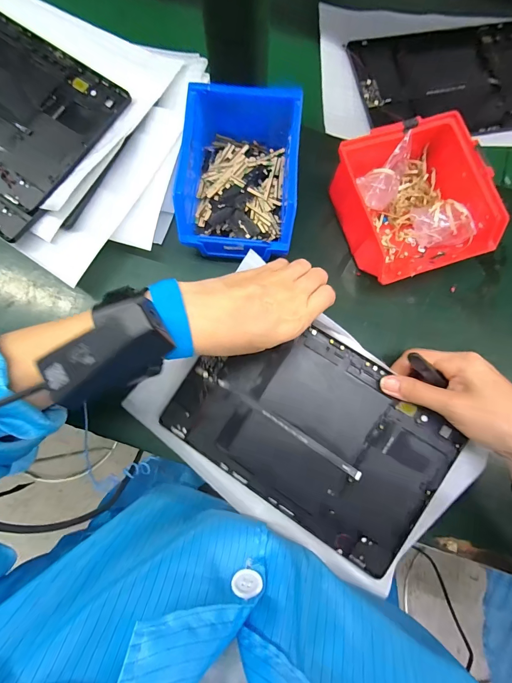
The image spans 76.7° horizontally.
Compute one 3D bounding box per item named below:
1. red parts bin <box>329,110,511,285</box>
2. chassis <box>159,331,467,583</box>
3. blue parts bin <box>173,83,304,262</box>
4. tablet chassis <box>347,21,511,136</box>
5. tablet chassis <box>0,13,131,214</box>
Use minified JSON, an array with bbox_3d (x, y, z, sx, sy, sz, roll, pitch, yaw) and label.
[{"bbox_3d":[0.150,-0.131,0.319,0.118,0.071,0.132,-17,79,-7],"label":"red parts bin"},{"bbox_3d":[0.048,0.076,0.295,0.231,0.010,0.152,32,88,9],"label":"chassis"},{"bbox_3d":[-0.014,-0.158,0.319,0.105,0.074,0.147,6,77,-2],"label":"blue parts bin"},{"bbox_3d":[0.243,-0.321,0.400,0.234,0.007,0.160,-9,78,-3],"label":"tablet chassis"},{"bbox_3d":[-0.261,-0.245,0.319,0.233,0.008,0.152,34,82,3],"label":"tablet chassis"}]

